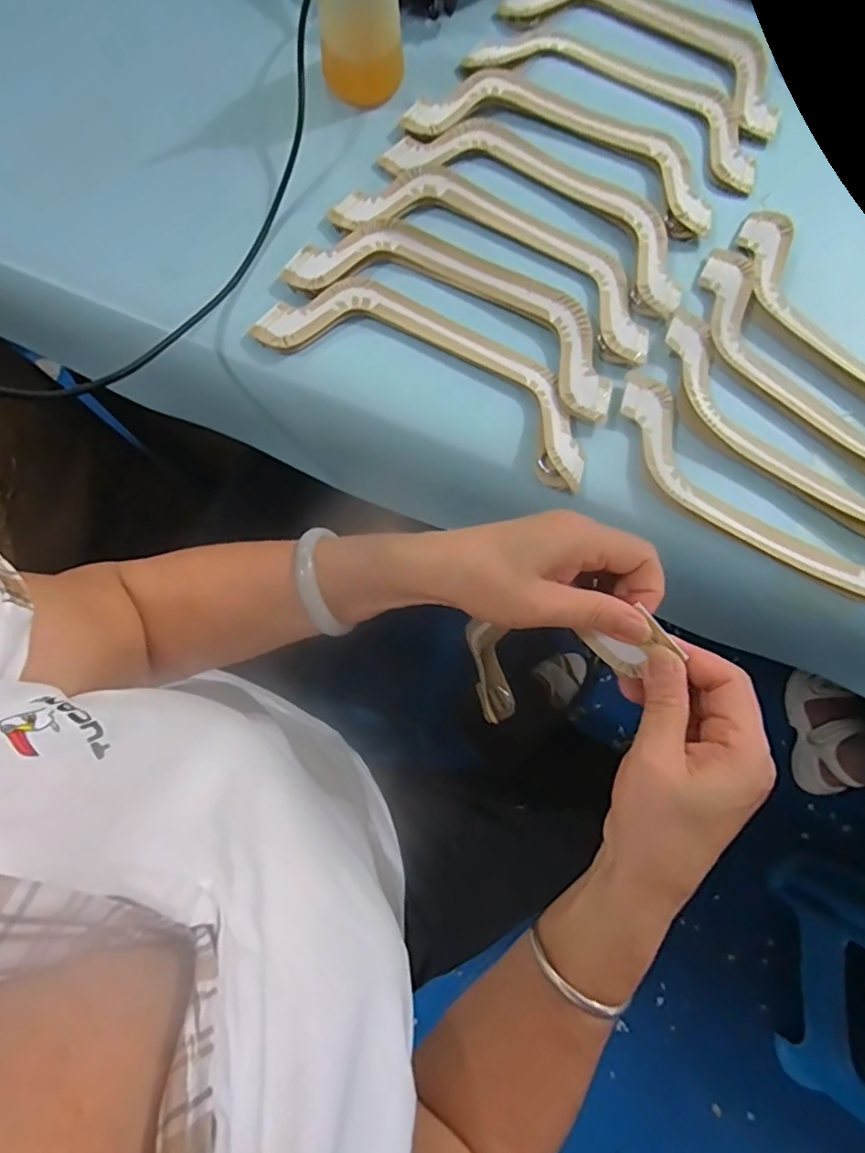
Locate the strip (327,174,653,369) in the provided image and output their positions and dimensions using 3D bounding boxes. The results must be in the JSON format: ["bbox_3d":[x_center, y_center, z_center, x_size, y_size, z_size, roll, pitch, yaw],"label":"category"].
[{"bbox_3d":[0.056,-0.256,0.446,0.268,0.014,0.082,27,79,5],"label":"strip"}]

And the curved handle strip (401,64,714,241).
[{"bbox_3d":[0.115,-0.361,0.467,0.259,0.012,0.104,27,79,5],"label":"curved handle strip"}]

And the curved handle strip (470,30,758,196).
[{"bbox_3d":[0.167,-0.419,0.488,0.259,0.022,0.100,24,79,5],"label":"curved handle strip"}]

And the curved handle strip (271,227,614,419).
[{"bbox_3d":[0.024,-0.209,0.435,0.264,0.010,0.086,26,79,5],"label":"curved handle strip"}]

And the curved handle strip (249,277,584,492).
[{"bbox_3d":[0.002,-0.157,0.419,0.263,0.014,0.083,27,79,5],"label":"curved handle strip"}]

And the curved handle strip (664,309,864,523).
[{"bbox_3d":[0.282,-0.102,0.410,0.264,0.014,0.078,33,80,6],"label":"curved handle strip"}]

